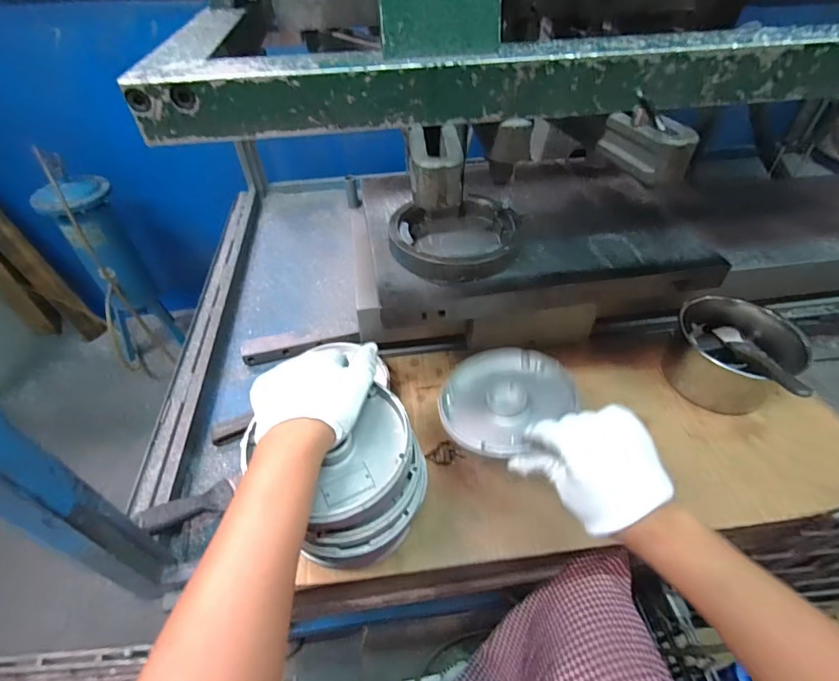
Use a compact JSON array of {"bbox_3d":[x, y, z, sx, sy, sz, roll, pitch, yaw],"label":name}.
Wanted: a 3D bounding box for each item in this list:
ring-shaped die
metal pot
[{"bbox_3d":[0.042,-0.131,0.543,0.156,0.029,0.164,-3,46,-3],"label":"ring-shaped die"},{"bbox_3d":[0.420,0.015,0.587,0.134,0.090,0.134,0,46,0],"label":"metal pot"}]

